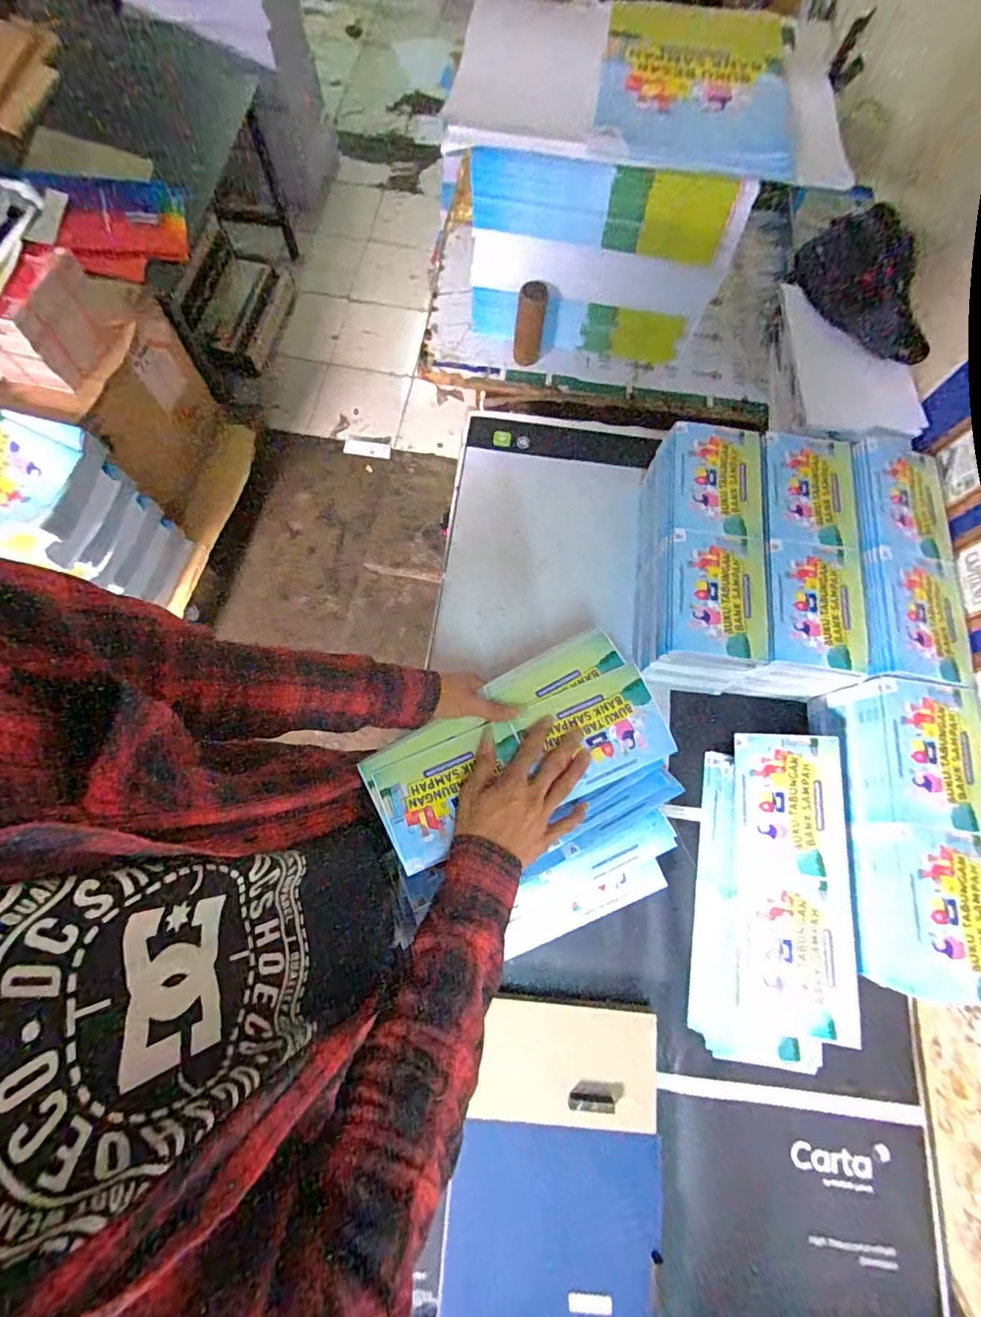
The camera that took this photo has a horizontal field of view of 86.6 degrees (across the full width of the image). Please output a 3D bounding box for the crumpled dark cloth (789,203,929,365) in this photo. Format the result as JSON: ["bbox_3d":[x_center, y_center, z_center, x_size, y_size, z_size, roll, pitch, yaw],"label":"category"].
[{"bbox_3d":[0.552,-0.556,0.774,0.115,0.078,0.296,-18,75,-7],"label":"crumpled dark cloth"}]

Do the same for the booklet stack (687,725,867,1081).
[{"bbox_3d":[0.314,0.258,0.582,0.153,0.030,0.338,2,73,25],"label":"booklet stack"}]

